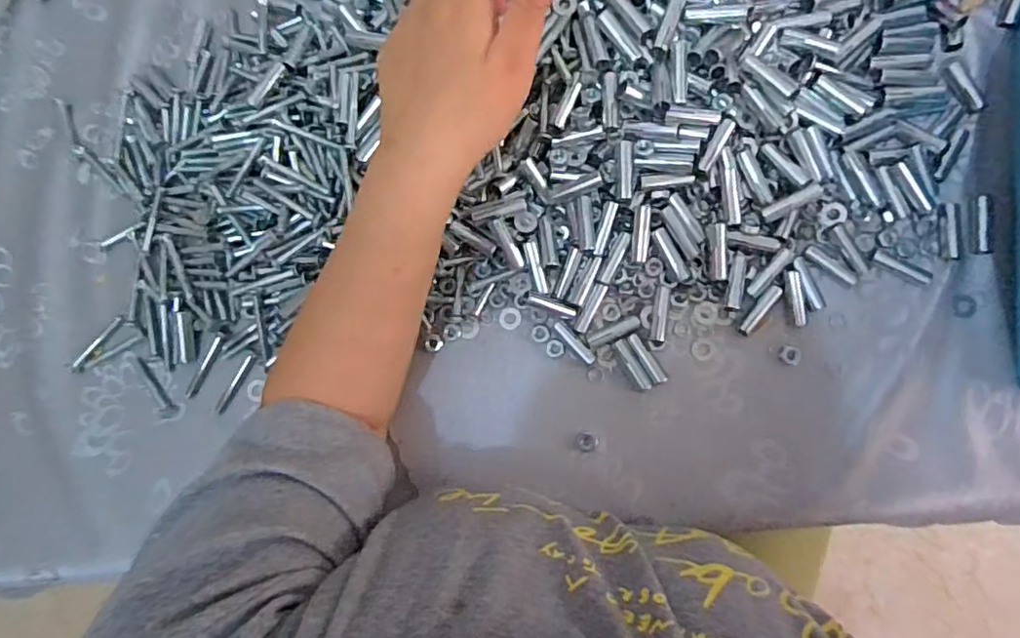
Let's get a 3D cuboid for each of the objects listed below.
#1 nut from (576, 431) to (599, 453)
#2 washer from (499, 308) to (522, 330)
[{"bbox_3d":[0.054,0.086,0.401,0.015,0.004,0.014,-1,83,5],"label":"nut"},{"bbox_3d":[0.000,0.000,0.425,0.016,0.004,0.016,-1,83,5],"label":"washer"}]

